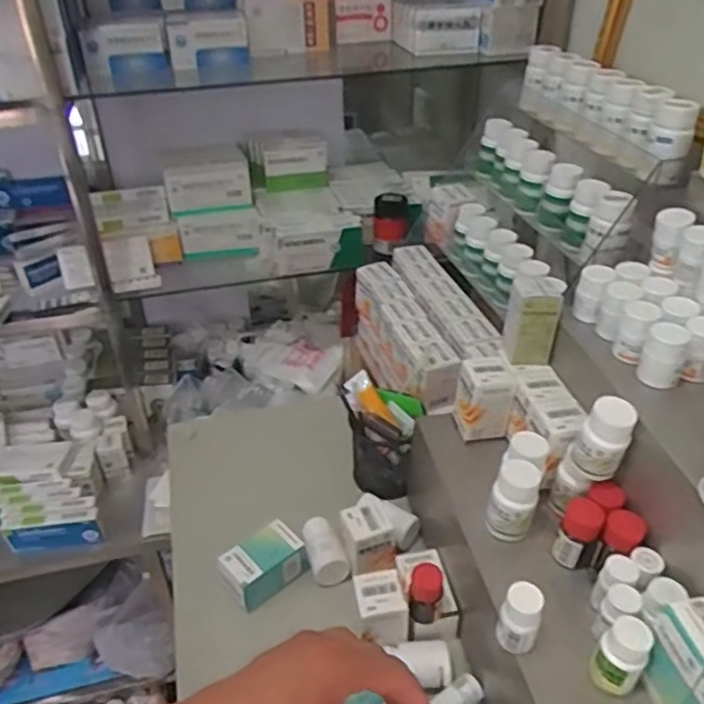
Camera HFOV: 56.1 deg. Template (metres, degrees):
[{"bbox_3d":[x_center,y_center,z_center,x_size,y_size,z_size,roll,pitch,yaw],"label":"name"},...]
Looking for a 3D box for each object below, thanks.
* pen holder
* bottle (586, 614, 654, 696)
[{"bbox_3d":[0.031,0.099,0.766,0.095,0.116,0.069,12,38,17],"label":"pen holder"},{"bbox_3d":[0.185,0.209,0.456,0.032,0.053,0.031,-1,36,1],"label":"bottle"}]

